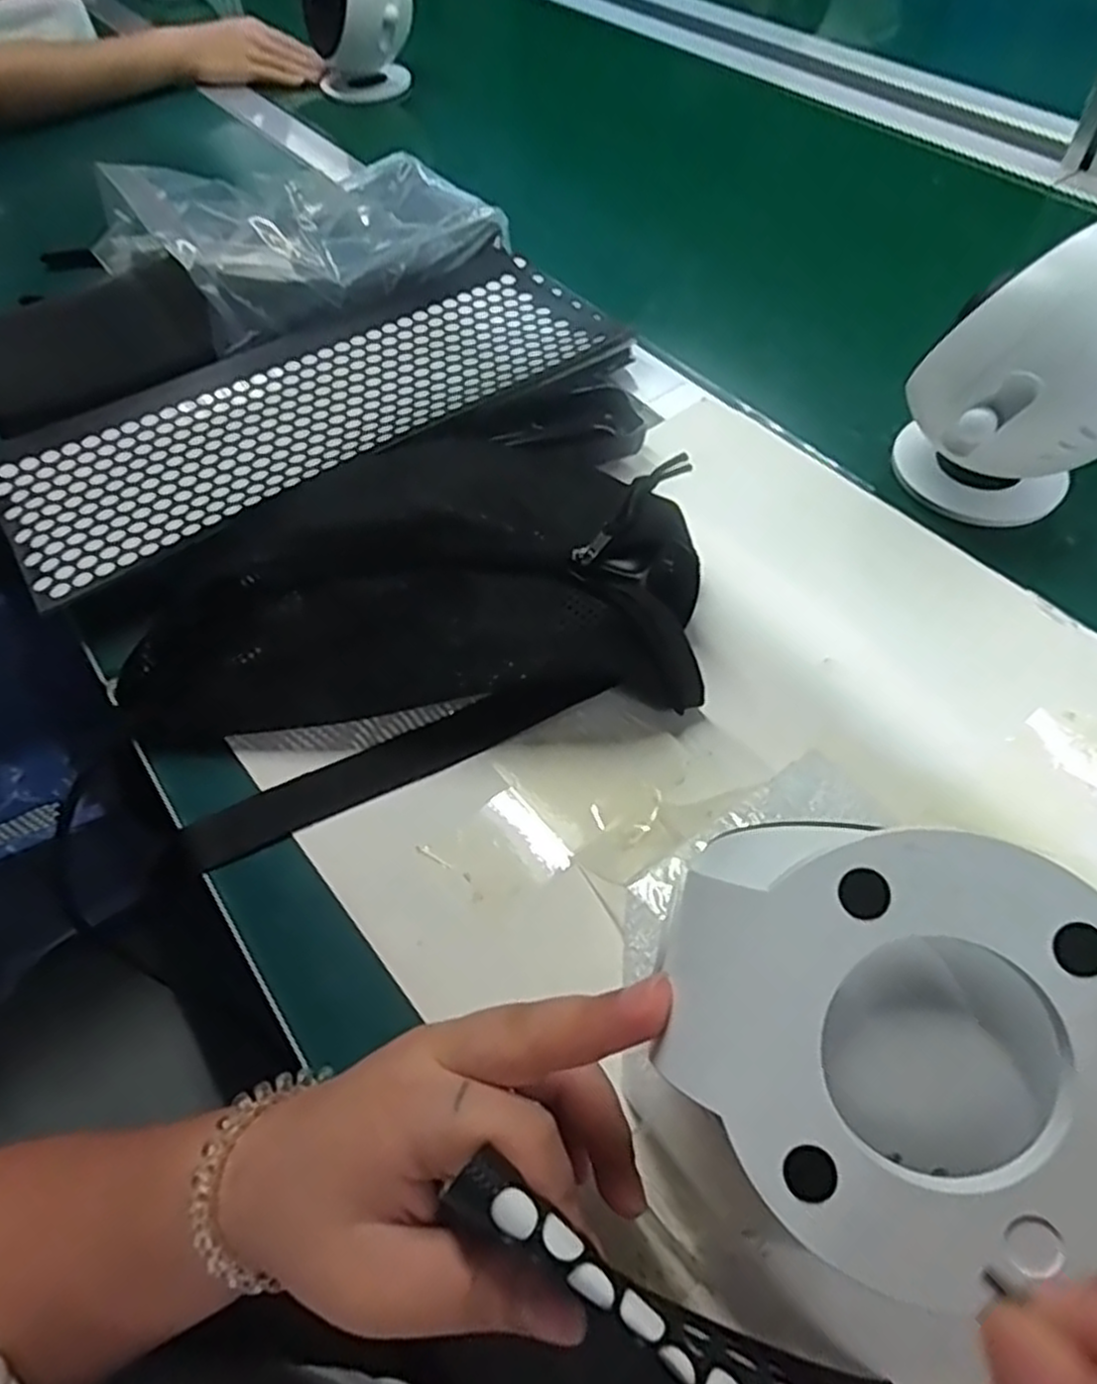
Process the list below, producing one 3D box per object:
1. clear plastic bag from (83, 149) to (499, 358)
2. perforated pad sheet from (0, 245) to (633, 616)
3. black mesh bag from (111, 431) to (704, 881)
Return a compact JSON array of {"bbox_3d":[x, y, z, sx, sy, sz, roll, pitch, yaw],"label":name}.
[{"bbox_3d":[-0.169,-0.335,0.535,0.229,0.063,0.193,-36,62,-19],"label":"clear plastic bag"},{"bbox_3d":[-0.135,-0.178,0.462,0.374,0.019,0.136,-32,61,-16],"label":"perforated pad sheet"},{"bbox_3d":[-0.066,-0.040,0.354,0.271,0.064,0.174,-21,58,-10],"label":"black mesh bag"}]

